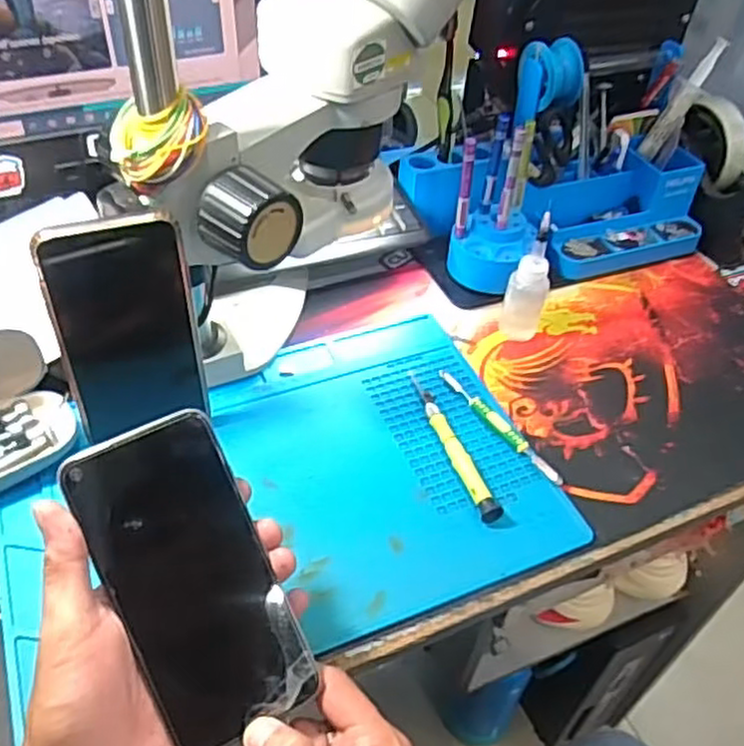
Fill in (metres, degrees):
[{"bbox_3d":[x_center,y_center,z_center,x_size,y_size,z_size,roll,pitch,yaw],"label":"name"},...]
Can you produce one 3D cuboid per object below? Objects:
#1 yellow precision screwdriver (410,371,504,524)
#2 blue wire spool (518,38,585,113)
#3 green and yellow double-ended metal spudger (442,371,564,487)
[{"bbox_3d":[0.053,0.046,0.502,0.013,0.011,0.130,-13,48,-17],"label":"yellow precision screwdriver"},{"bbox_3d":[0.151,-0.255,0.614,0.036,0.043,0.048,-13,48,-17],"label":"blue wire spool"},{"bbox_3d":[0.089,0.035,0.519,0.013,0.008,0.121,-25,53,-27],"label":"green and yellow double-ended metal spudger"}]

